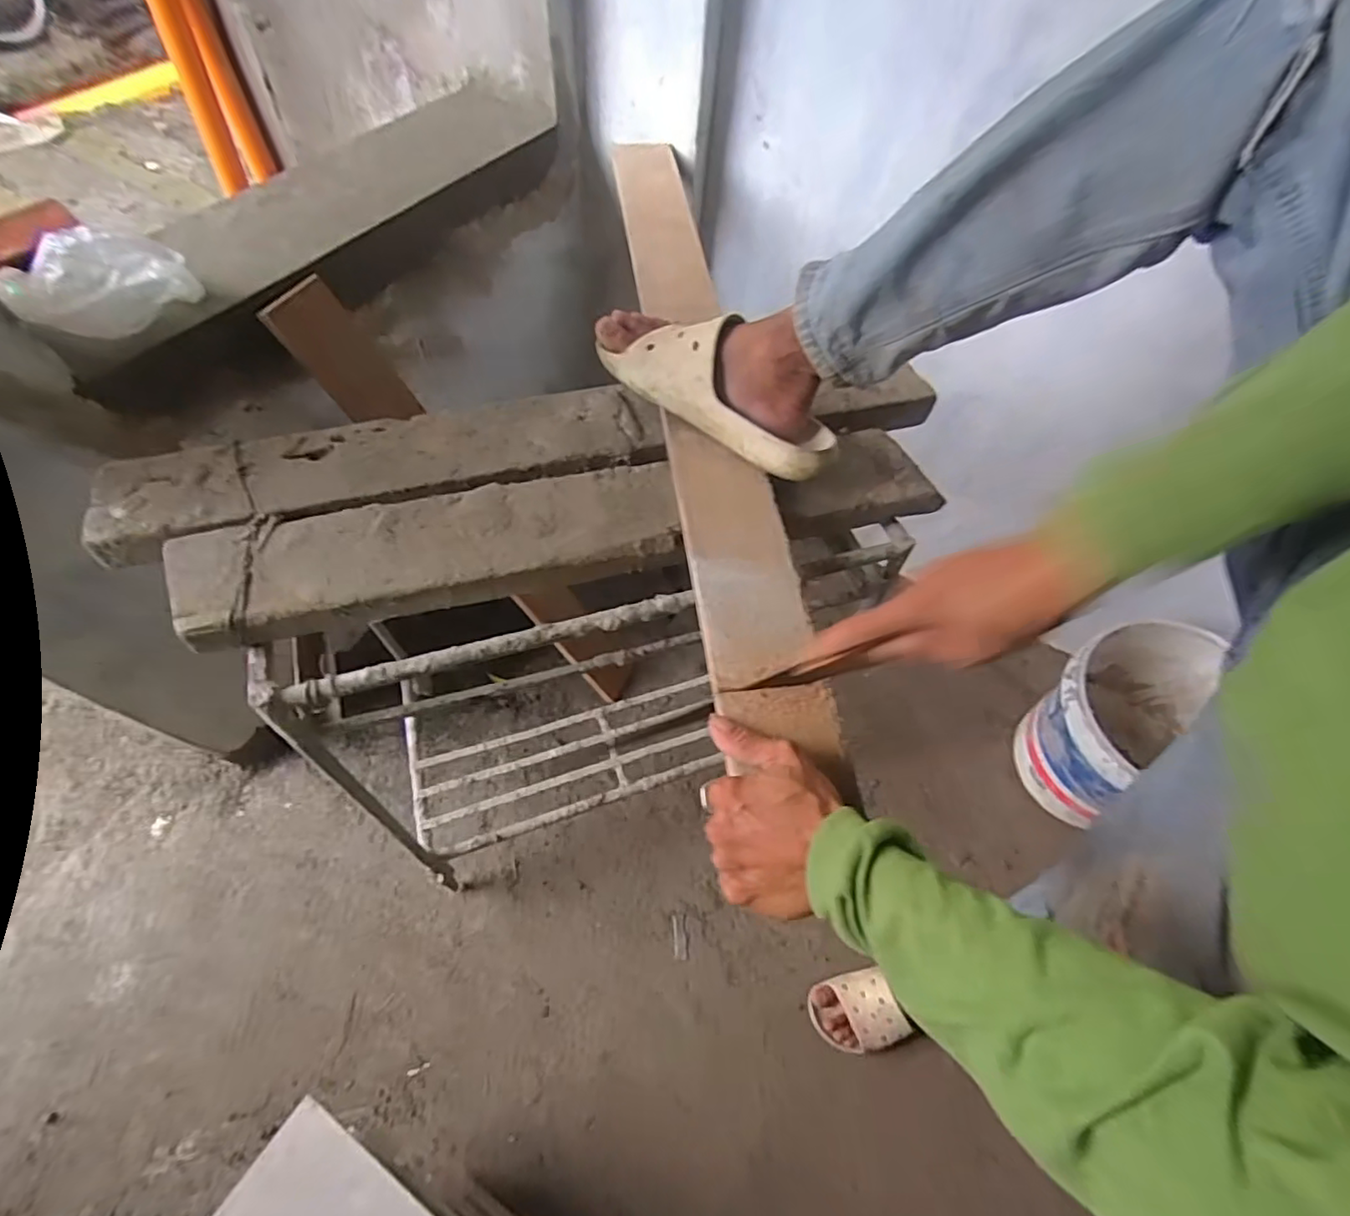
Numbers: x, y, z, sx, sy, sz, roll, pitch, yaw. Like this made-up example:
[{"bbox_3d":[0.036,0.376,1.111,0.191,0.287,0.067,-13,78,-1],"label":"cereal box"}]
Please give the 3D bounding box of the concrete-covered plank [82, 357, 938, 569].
[{"bbox_3d":[-0.122,-0.180,0.631,0.805,0.042,0.110,-14,61,-11],"label":"concrete-covered plank"}]

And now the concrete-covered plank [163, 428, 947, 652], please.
[{"bbox_3d":[-0.080,-0.085,0.576,0.673,0.039,0.108,-13,61,-10],"label":"concrete-covered plank"}]

